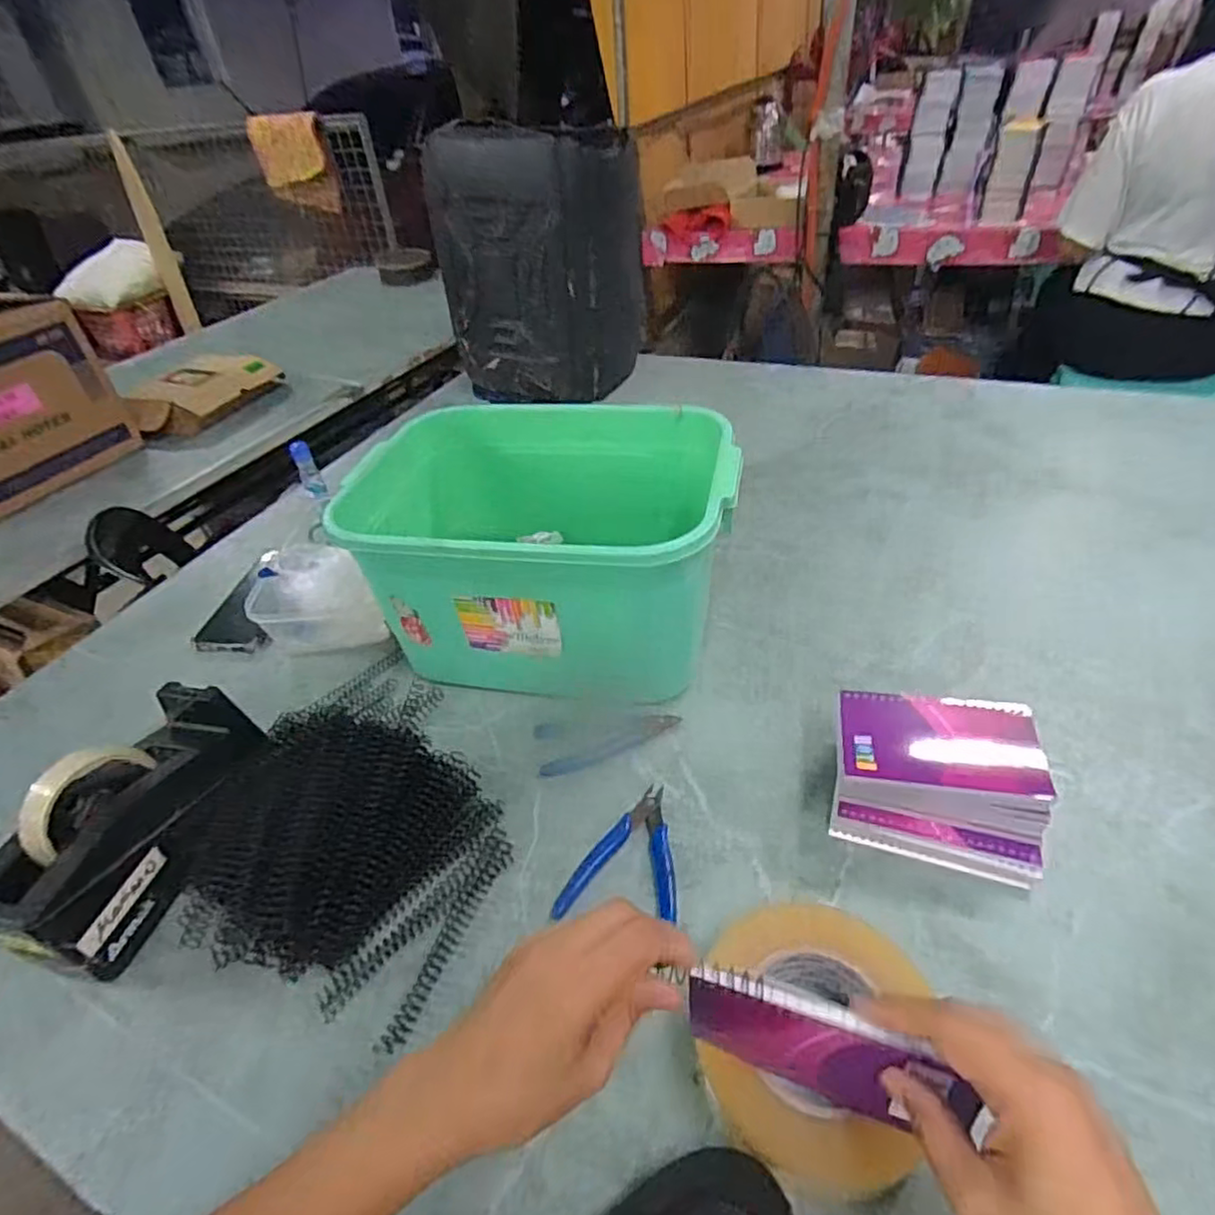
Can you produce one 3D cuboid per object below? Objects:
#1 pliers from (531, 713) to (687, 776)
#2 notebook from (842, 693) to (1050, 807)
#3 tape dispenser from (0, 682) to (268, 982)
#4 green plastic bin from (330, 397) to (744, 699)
[{"bbox_3d":[0.001,0.114,0.587,0.126,0.006,0.058,-11,40,-5],"label":"pliers"},{"bbox_3d":[0.233,0.095,0.462,0.132,0.012,0.086,3,42,12],"label":"notebook"},{"bbox_3d":[-0.358,0.155,0.497,0.087,0.098,0.201,8,42,16],"label":"tape dispenser"},{"bbox_3d":[-0.048,-0.059,0.631,0.320,0.185,0.225,0,41,8],"label":"green plastic bin"}]

